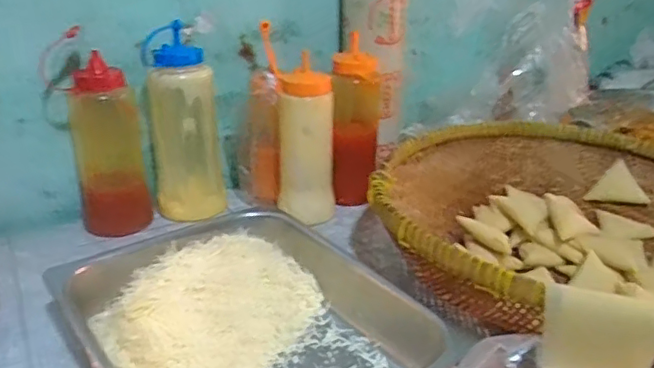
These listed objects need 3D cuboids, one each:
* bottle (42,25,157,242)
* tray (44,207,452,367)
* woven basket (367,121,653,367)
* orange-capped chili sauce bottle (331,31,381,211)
[{"bbox_3d":[-0.281,-0.053,0.731,0.093,0.222,0.078,-21,32,-39],"label":"bottle"},{"bbox_3d":[-0.066,0.121,0.530,0.269,0.052,0.317,-17,30,-34],"label":"tray"},{"bbox_3d":[0.275,0.047,0.650,0.426,0.096,0.402,1,24,0],"label":"woven basket"},{"bbox_3d":[0.038,-0.076,0.804,0.067,0.205,0.061,5,25,8],"label":"orange-capped chili sauce bottle"}]

